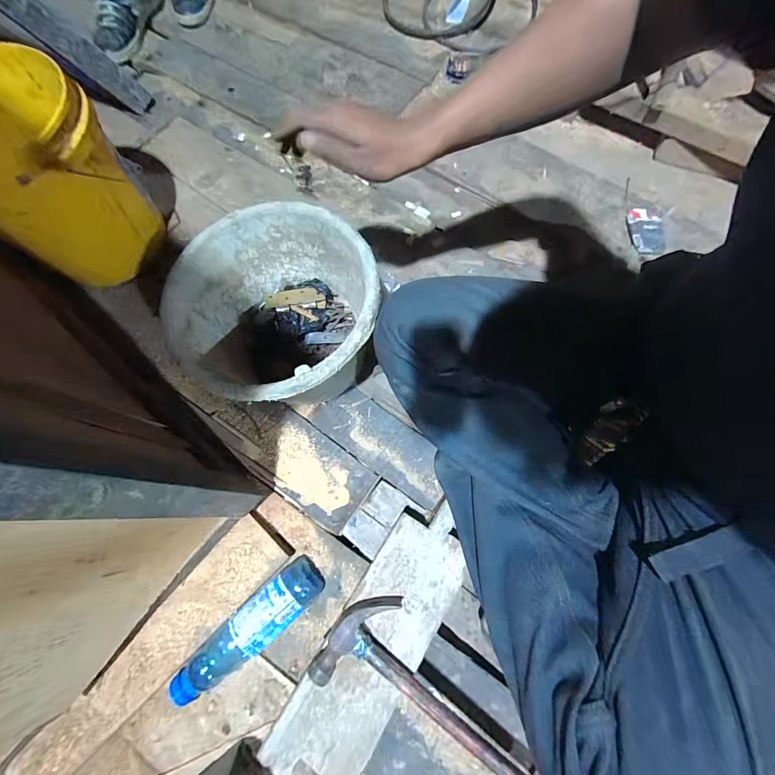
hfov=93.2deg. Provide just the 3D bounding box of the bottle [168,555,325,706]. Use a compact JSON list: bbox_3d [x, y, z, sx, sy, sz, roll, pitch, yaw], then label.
[{"bbox_3d":[-0.186,0.331,0.501,0.212,0.064,0.058,-41,76,-11],"label":"bottle"}]

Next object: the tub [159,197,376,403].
[{"bbox_3d":[-0.148,-0.097,0.562,0.274,0.211,0.259,0,73,1],"label":"tub"}]

